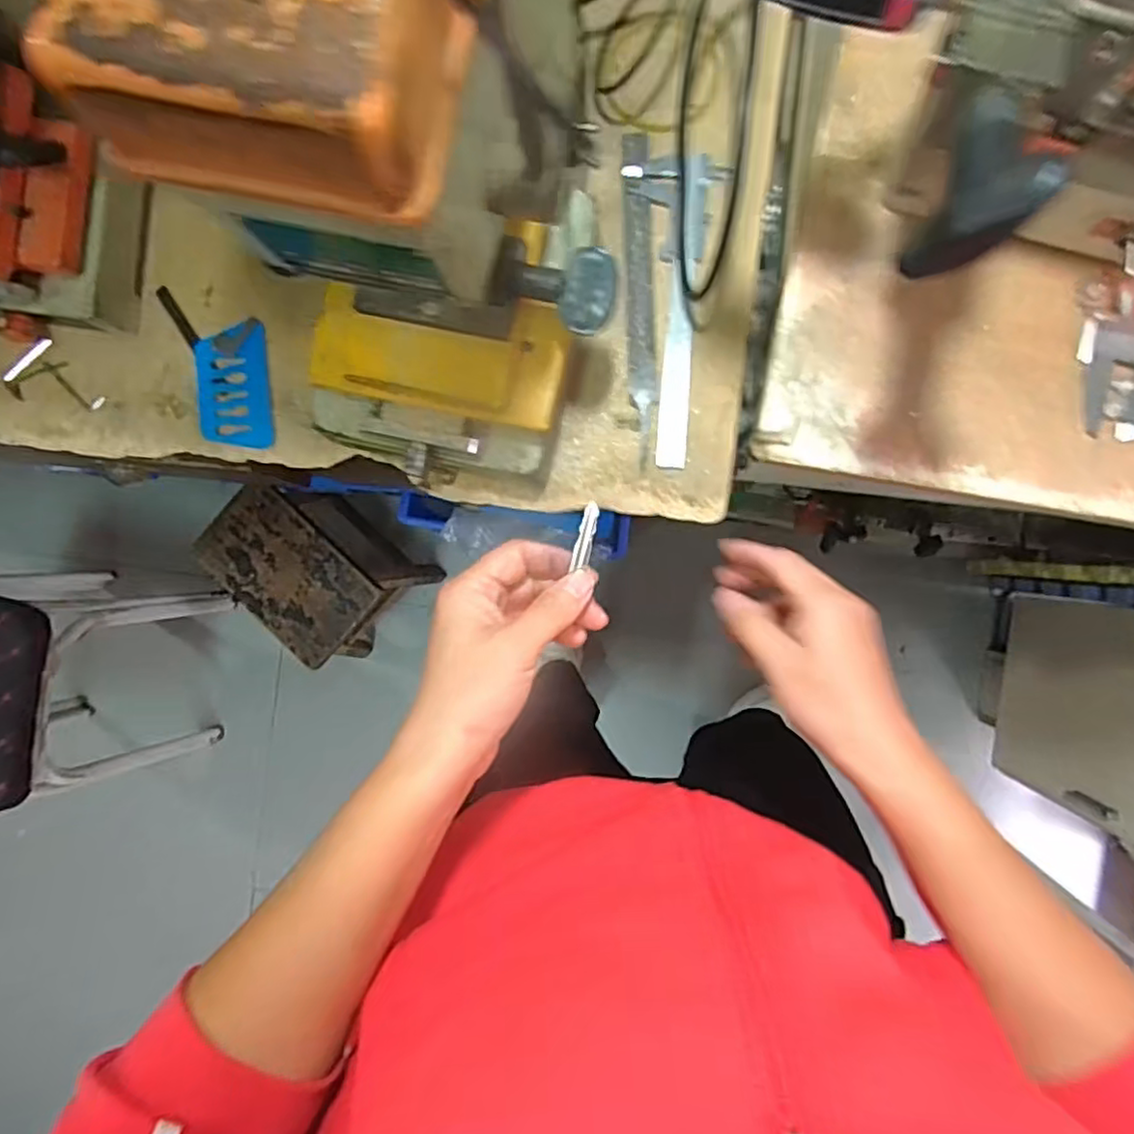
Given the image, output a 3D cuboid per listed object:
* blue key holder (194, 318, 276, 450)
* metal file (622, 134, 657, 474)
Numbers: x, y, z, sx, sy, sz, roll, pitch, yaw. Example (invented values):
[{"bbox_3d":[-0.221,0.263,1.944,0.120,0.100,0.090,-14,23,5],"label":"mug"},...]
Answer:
[{"bbox_3d":[-0.260,-0.141,0.521,0.056,0.010,0.097,-8,90,4],"label":"blue key holder"},{"bbox_3d":[0.055,-0.201,0.497,0.020,0.007,0.246,-2,88,3],"label":"metal file"}]

